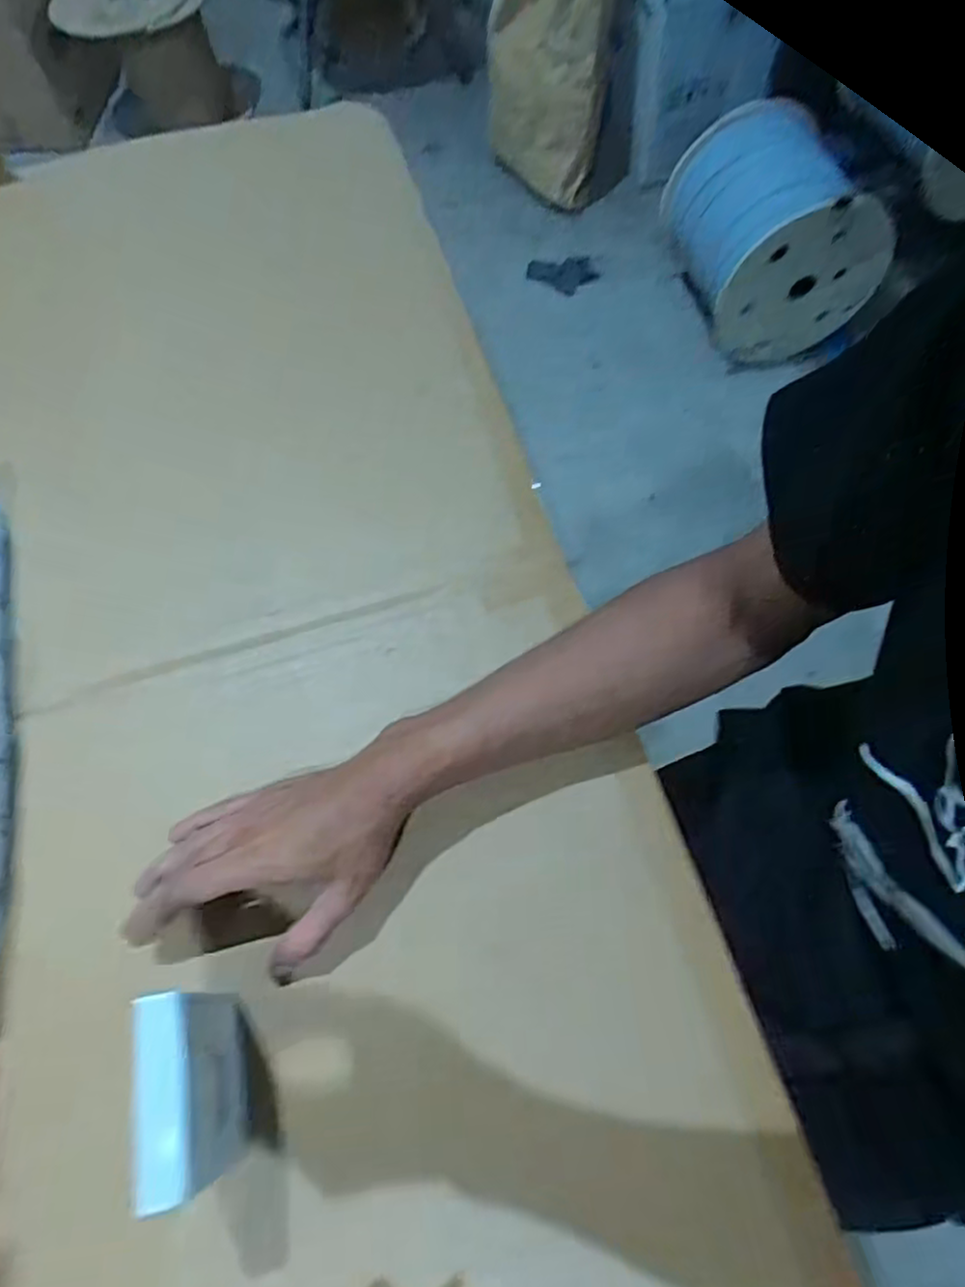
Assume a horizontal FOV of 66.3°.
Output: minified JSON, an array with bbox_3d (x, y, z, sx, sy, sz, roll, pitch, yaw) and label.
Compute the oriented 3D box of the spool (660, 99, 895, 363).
[{"bbox_3d":[0.583,-0.867,1.529,0.380,0.365,0.380,-1,63,1],"label":"spool"}]

